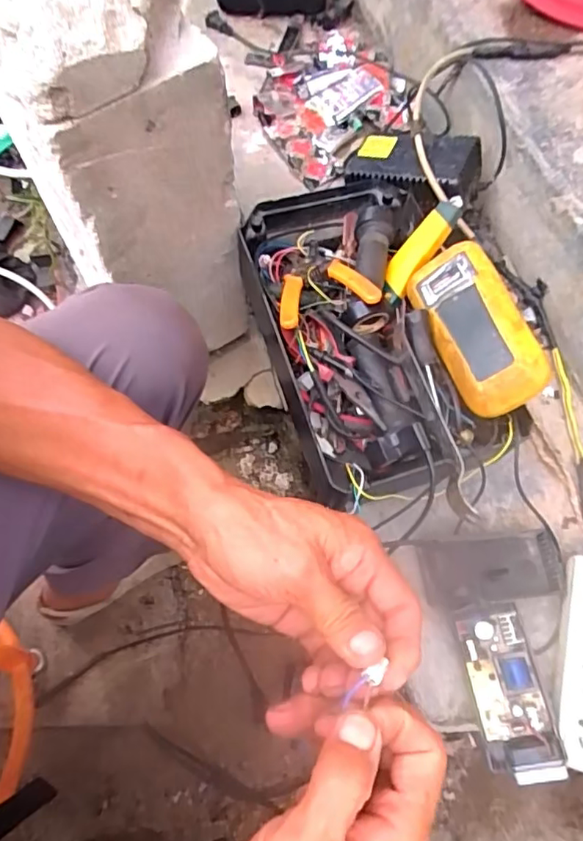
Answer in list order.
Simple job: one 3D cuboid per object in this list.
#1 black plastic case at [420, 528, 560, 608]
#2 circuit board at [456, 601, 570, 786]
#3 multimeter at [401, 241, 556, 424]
[{"bbox_3d":[0.194,0.148,0.558,0.132,0.014,0.061,-5,66,-4],"label":"black plastic case"},{"bbox_3d":[0.192,0.232,0.495,0.060,0.047,0.137,-9,66,-6],"label":"circuit board"},{"bbox_3d":[0.183,-0.091,0.559,0.083,0.038,0.174,-30,62,26],"label":"multimeter"}]

